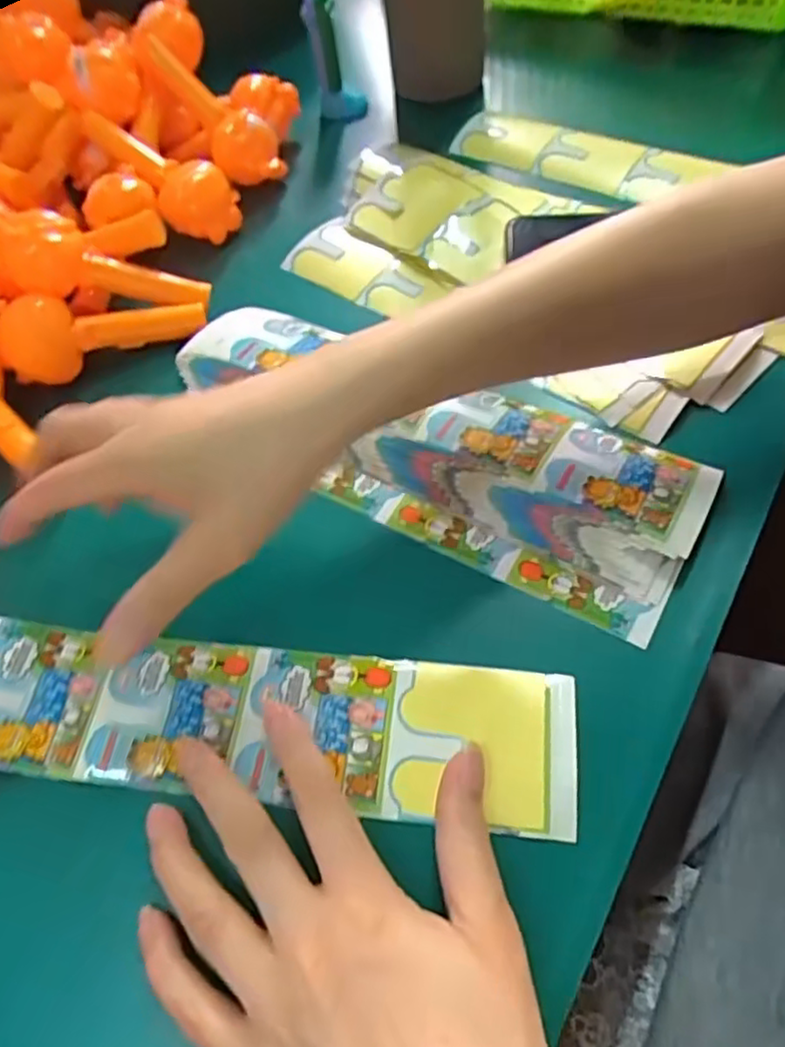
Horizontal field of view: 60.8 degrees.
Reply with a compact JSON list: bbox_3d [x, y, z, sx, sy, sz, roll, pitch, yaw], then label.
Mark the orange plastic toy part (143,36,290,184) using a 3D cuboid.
[{"bbox_3d":[-0.124,-0.288,0.468,0.112,0.032,0.037,44,70,-7],"label":"orange plastic toy part"}]

